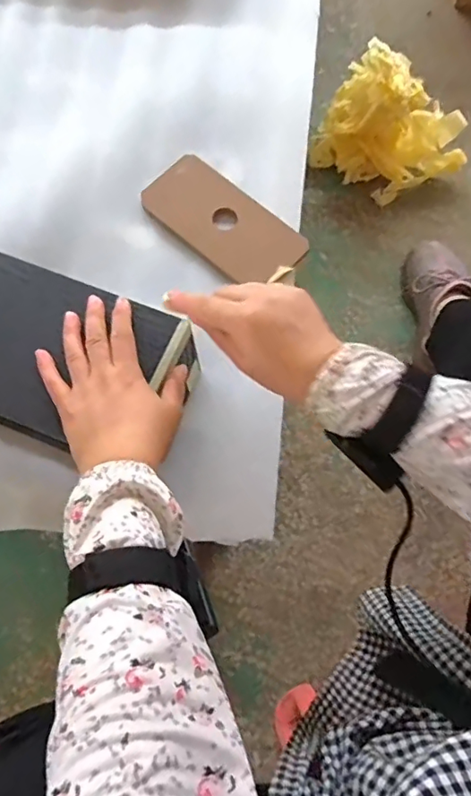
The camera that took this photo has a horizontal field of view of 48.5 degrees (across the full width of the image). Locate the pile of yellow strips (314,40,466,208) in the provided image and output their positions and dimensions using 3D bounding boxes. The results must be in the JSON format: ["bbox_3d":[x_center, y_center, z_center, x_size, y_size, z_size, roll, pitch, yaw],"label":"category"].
[{"bbox_3d":[0.258,-0.434,0.847,0.244,0.189,0.136,25,74,8],"label":"pile of yellow strips"}]

